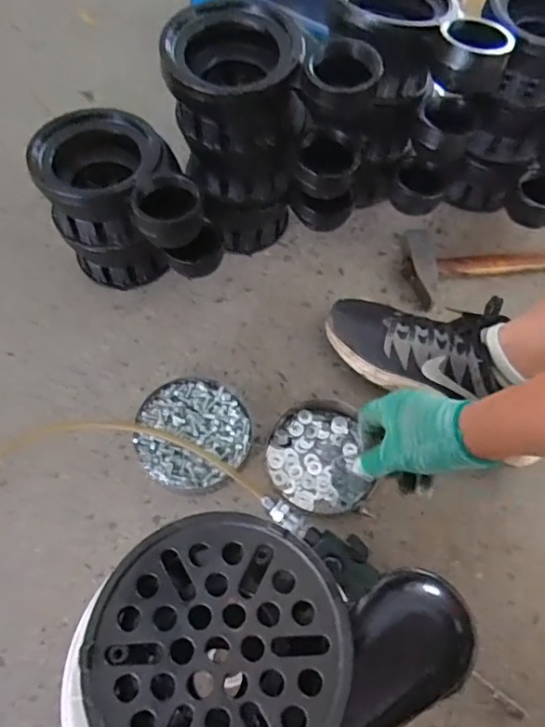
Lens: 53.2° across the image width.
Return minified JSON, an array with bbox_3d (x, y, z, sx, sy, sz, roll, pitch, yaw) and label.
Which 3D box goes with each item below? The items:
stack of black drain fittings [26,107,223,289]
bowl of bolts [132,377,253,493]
[{"bbox_3d":[-0.166,-0.174,0.672,0.206,0.198,0.144,36,66,14],"label":"stack of black drain fittings"},{"bbox_3d":[-0.092,0.084,0.635,0.130,0.031,0.127,1,63,-3],"label":"bowl of bolts"}]

